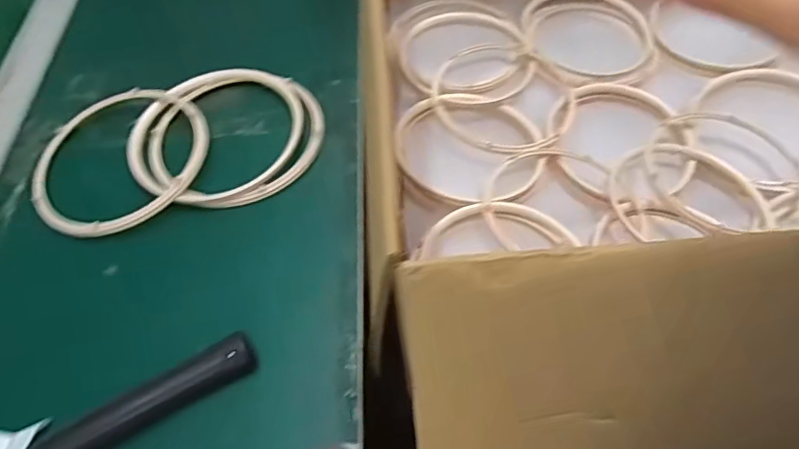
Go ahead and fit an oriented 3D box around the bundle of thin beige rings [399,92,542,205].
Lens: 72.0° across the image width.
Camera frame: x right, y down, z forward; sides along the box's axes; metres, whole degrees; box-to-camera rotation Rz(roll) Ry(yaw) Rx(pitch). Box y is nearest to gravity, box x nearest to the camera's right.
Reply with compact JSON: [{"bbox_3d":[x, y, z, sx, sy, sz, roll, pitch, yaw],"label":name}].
[{"bbox_3d":[0.065,-0.069,0.501,0.136,0.012,0.131,-3,56,-6],"label":"bundle of thin beige rings"}]

